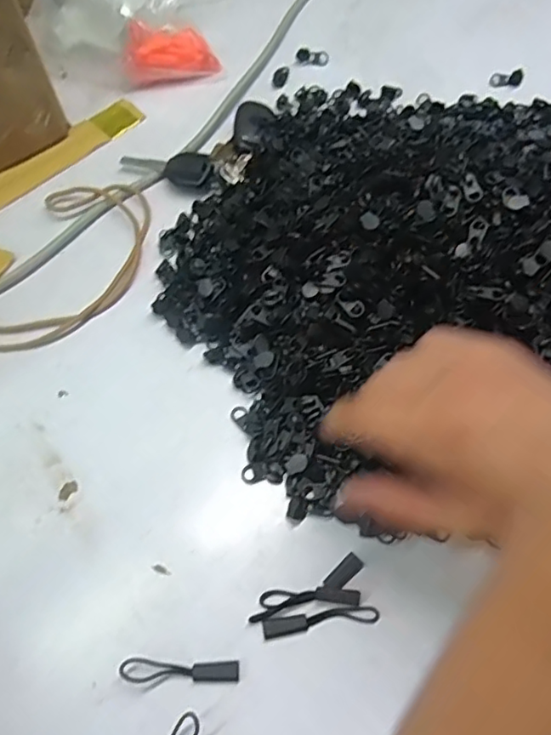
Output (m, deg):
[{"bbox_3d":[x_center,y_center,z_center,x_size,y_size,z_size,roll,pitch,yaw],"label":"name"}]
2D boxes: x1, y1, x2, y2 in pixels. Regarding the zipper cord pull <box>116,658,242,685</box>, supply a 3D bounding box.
[{"bbox_3d":[-0.049,0.154,0.289,0.059,0.007,0.011,-2,64,1],"label":"zipper cord pull"}]

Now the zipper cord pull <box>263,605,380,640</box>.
[{"bbox_3d":[0.024,0.134,0.300,0.061,0.004,0.010,-7,64,-2],"label":"zipper cord pull"}]

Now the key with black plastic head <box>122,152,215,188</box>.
[{"bbox_3d":[-0.086,-0.156,0.442,0.073,0.010,0.031,12,65,7],"label":"key with black plastic head"}]

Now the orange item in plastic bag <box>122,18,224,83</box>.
[{"bbox_3d":[-0.091,-0.270,0.486,0.080,0.044,0.033,-1,64,1],"label":"orange item in plastic bag"}]

